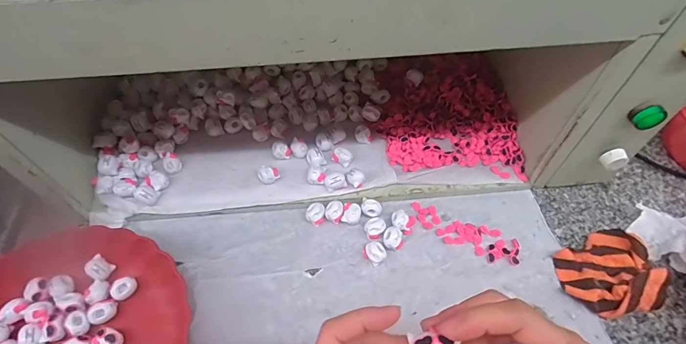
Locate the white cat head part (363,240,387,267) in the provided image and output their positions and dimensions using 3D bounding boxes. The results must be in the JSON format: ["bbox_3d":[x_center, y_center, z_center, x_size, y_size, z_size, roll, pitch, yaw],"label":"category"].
[{"bbox_3d":[0.037,0.093,0.434,0.022,0.022,0.024,-20,58,-14],"label":"white cat head part"}]

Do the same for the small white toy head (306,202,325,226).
[{"bbox_3d":[-0.033,0.052,0.464,0.023,0.018,0.024,0,55,0],"label":"small white toy head"}]

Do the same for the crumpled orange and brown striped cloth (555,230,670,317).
[{"bbox_3d":[0.294,0.113,0.417,0.105,0.026,0.087,-19,58,-13],"label":"crumpled orange and brown striped cloth"}]

